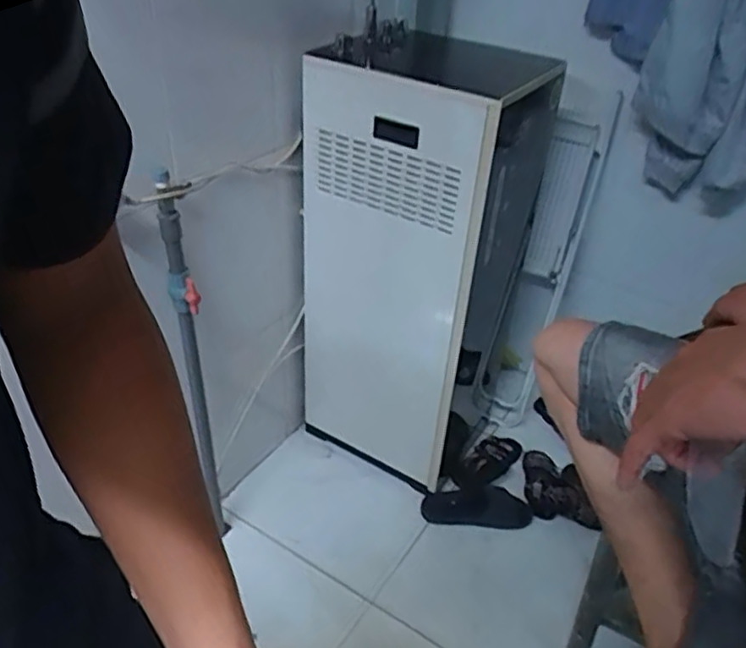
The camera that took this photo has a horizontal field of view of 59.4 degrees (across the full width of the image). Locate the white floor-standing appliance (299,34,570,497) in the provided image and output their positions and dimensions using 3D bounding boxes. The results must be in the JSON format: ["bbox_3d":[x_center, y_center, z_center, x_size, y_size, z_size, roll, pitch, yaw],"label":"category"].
[{"bbox_3d":[0.131,-0.142,1.554,0.386,0.948,0.480,25,42,26],"label":"white floor-standing appliance"}]

